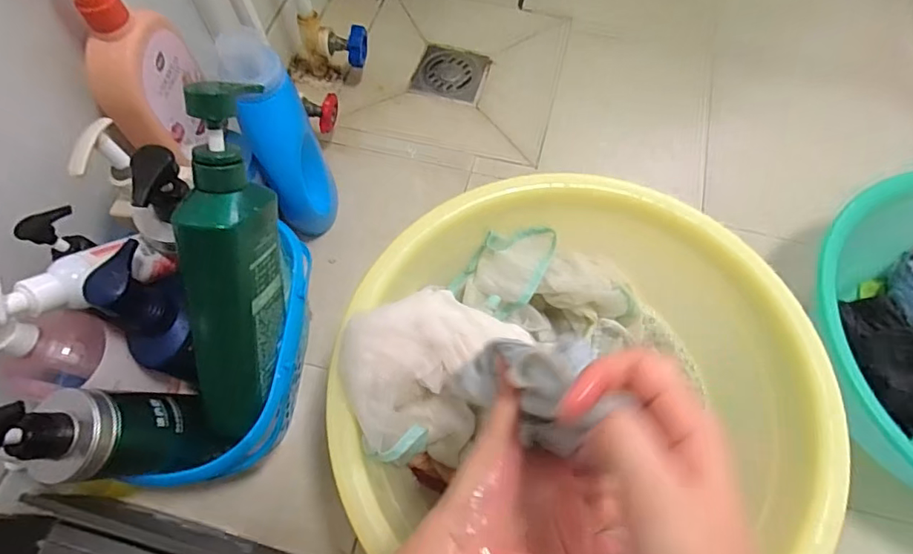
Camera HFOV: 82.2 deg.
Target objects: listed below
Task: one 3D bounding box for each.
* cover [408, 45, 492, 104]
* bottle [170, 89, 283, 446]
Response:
[{"bbox_3d":[-0.007,-0.306,0.788,0.105,0.005,0.099,15,66,7],"label":"cover"},{"bbox_3d":[-0.171,-0.006,0.397,0.053,0.265,0.058,8,23,4],"label":"bottle"}]

